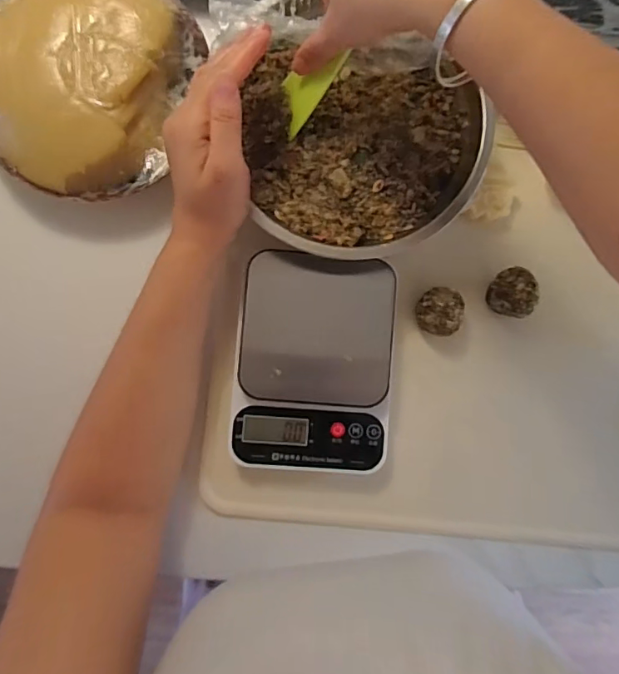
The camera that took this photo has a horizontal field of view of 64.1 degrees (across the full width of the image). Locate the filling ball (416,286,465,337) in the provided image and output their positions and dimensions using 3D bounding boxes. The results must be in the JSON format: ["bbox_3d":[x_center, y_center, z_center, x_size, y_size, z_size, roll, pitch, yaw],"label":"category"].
[{"bbox_3d":[0.109,-0.021,0.424,0.034,0.038,0.040,4,88,-4],"label":"filling ball"}]

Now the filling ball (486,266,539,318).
[{"bbox_3d":[0.174,-0.038,0.427,0.034,0.038,0.038,28,86,-2],"label":"filling ball"}]

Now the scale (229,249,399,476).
[{"bbox_3d":[0.004,0.023,0.415,0.127,0.034,0.176,6,88,-3],"label":"scale"}]

